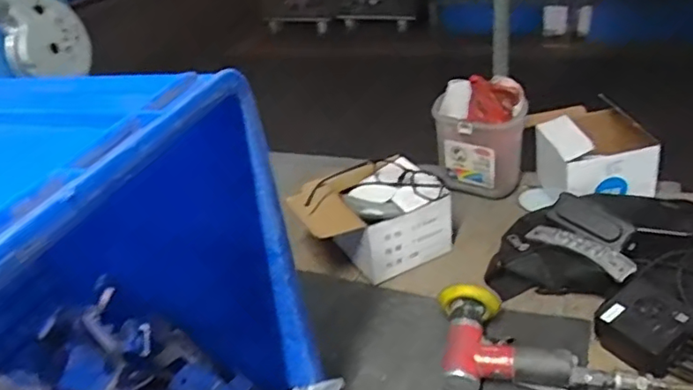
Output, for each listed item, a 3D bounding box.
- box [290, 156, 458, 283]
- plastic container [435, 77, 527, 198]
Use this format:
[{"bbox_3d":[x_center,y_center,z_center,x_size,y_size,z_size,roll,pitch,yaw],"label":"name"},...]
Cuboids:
[{"bbox_3d":[0.036,0.035,0.812,0.189,0.109,0.126,-19,34,-18],"label":"box"},{"bbox_3d":[0.204,-0.090,0.906,0.134,0.161,0.095,20,42,36],"label":"plastic container"}]

